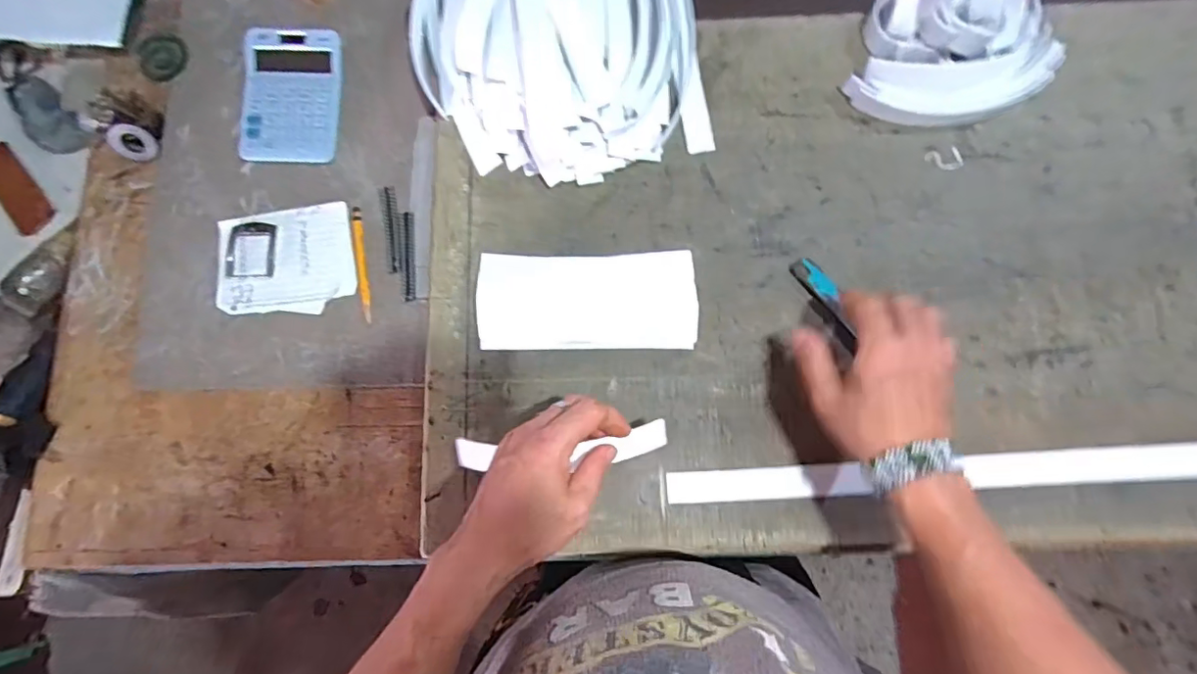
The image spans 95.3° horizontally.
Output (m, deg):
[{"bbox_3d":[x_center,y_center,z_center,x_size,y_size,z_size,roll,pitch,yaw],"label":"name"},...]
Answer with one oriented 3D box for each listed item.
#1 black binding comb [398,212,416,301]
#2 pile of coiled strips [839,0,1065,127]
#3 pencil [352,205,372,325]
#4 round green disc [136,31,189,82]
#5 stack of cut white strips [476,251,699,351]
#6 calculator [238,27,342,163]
[{"bbox_3d":[-0.187,-0.080,0.536,0.016,0.005,0.091,-7,80,2],"label":"black binding comb"},{"bbox_3d":[0.330,-0.268,0.503,0.187,0.060,0.120,-8,80,1],"label":"pile of coiled strips"},{"bbox_3d":[-0.232,-0.072,0.534,0.009,0.004,0.117,-9,80,1],"label":"pencil"},{"bbox_3d":[-0.468,-0.301,0.585,0.056,0.007,0.050,29,83,7],"label":"round green disc"},{"bbox_3d":[-0.010,-0.034,0.500,0.194,0.018,0.090,0,77,-1],"label":"stack of cut white strips"},{"bbox_3d":[-0.315,-0.247,0.557,0.098,0.025,0.135,2,81,3],"label":"calculator"}]

